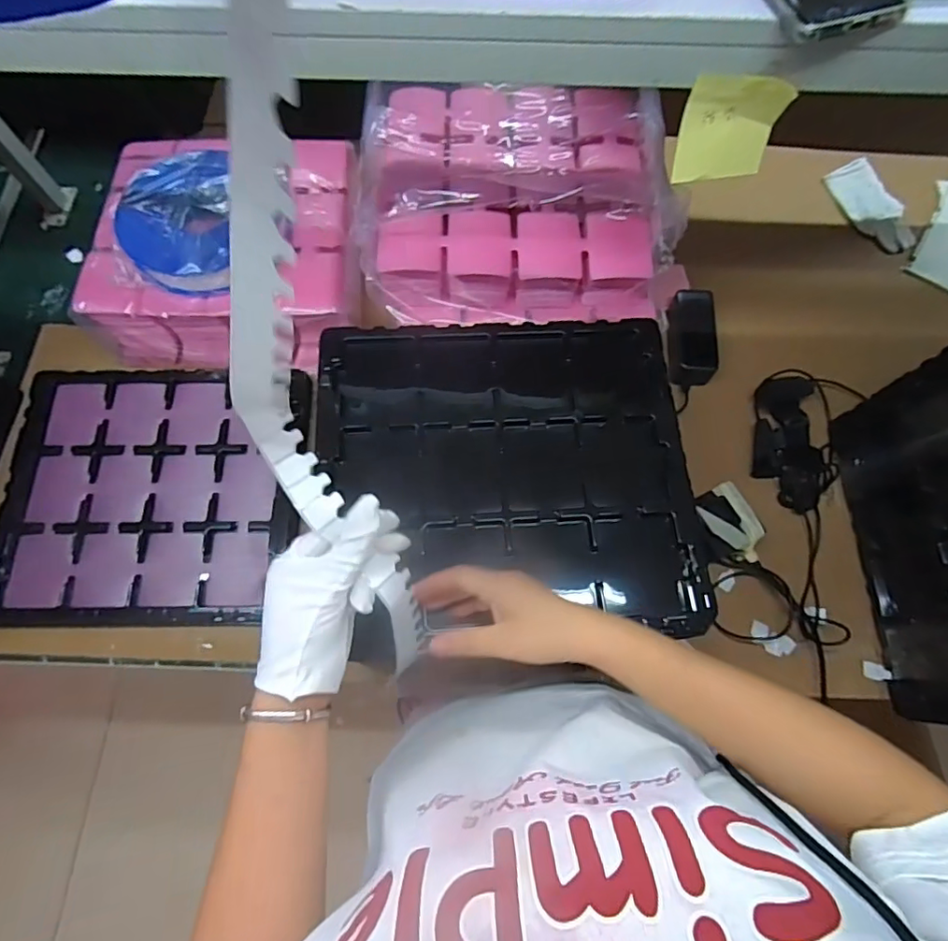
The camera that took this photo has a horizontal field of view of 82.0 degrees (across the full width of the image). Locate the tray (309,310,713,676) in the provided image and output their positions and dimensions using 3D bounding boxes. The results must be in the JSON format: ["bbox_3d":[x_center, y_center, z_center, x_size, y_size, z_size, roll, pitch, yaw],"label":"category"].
[{"bbox_3d":[0.031,0.000,0.557,0.363,0.027,0.335,-4,71,-2],"label":"tray"}]

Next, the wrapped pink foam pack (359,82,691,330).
[{"bbox_3d":[0.050,-0.344,0.681,0.363,0.112,0.315,3,71,1],"label":"wrapped pink foam pack"}]

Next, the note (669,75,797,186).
[{"bbox_3d":[0.198,-0.265,0.423,0.073,0.069,0.024,-6,71,-3],"label":"note"}]

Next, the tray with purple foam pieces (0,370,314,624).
[{"bbox_3d":[-0.418,0.025,0.714,0.381,0.030,0.327,-1,71,-1],"label":"tray with purple foam pieces"}]

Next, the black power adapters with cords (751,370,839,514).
[{"bbox_3d":[0.436,-0.043,0.734,0.106,0.031,0.187,10,71,3],"label":"black power adapters with cords"}]

